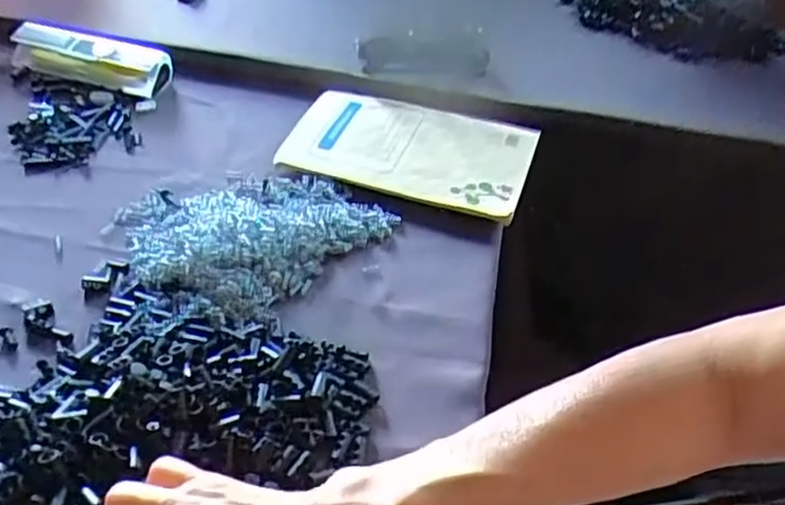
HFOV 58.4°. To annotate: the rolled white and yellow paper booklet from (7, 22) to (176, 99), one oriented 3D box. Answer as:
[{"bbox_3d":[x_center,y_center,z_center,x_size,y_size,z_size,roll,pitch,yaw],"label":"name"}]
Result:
[{"bbox_3d":[-0.294,-0.185,0.673,0.160,0.036,0.044,15,44,11],"label":"rolled white and yellow paper booklet"}]

